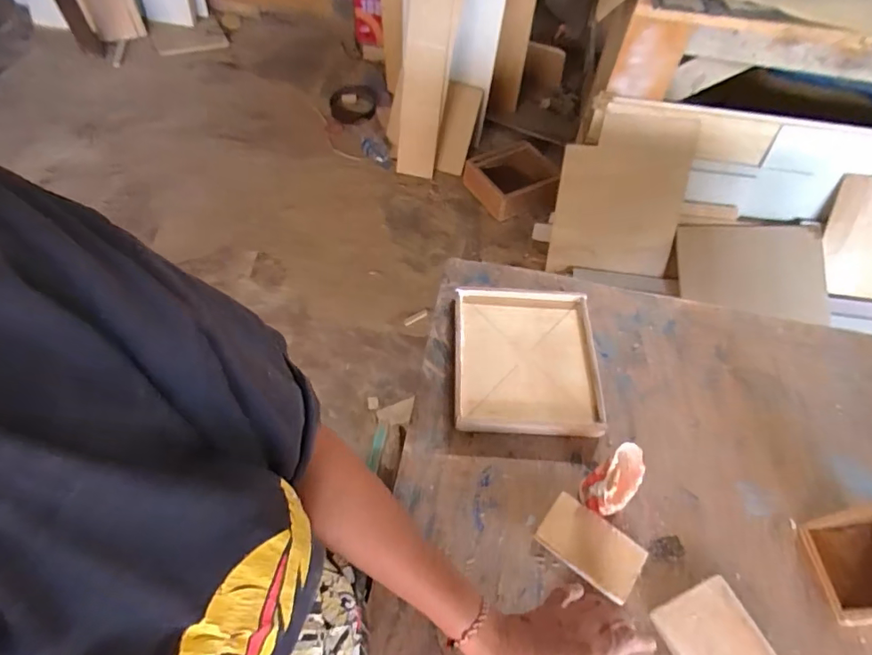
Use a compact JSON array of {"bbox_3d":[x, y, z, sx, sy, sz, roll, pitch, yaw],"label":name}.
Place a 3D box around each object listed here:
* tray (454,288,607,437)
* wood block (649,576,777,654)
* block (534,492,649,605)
[{"bbox_3d":[0.104,0.034,0.598,0.162,0.028,0.182,2,59,-1],"label":"tray"},{"bbox_3d":[0.254,0.290,0.454,0.082,0.024,0.103,-22,62,-15],"label":"wood block"},{"bbox_3d":[0.149,0.214,0.497,0.095,0.016,0.057,34,63,17],"label":"block"}]

